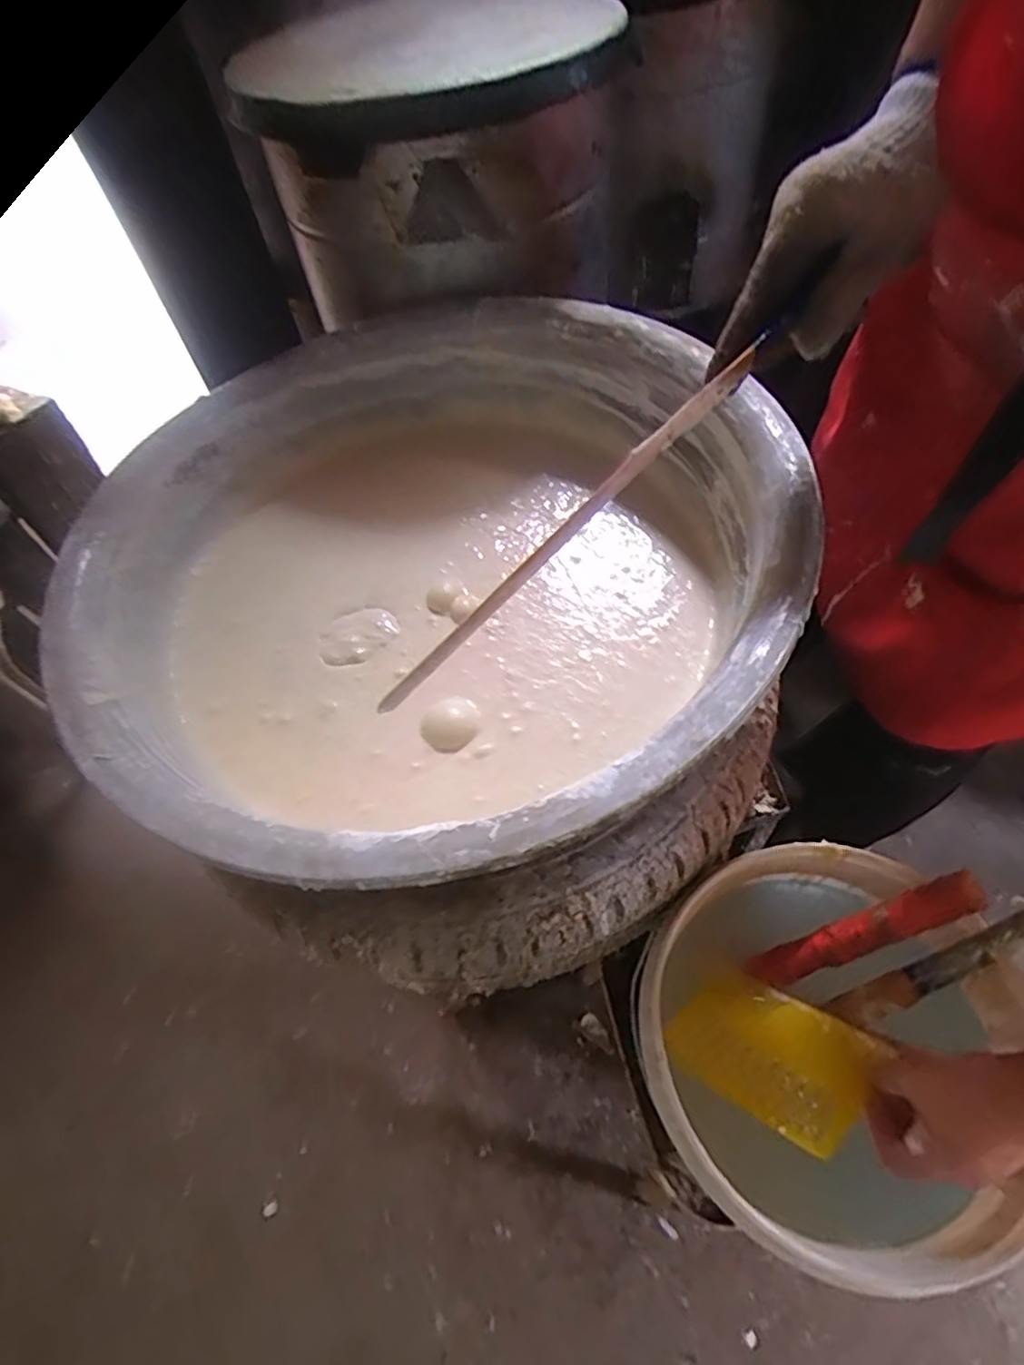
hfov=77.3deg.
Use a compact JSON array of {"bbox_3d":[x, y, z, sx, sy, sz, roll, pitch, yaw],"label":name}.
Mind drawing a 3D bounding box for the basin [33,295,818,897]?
[{"bbox_3d":[-0.070,-0.105,0.541,0.543,0.168,0.540,-2,58,3],"label":"basin"}]

